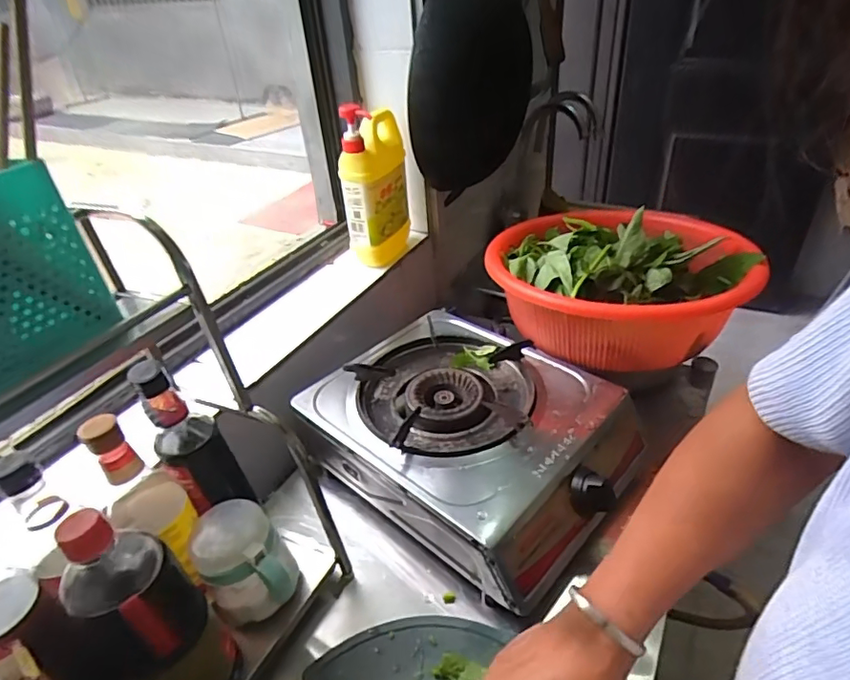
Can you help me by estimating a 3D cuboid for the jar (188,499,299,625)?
[{"bbox_3d":[-0.180,0.227,0.550,0.085,0.095,0.101,-26,41,-27],"label":"jar"}]

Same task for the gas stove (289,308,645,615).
[{"bbox_3d":[0.057,0.114,0.702,0.368,0.120,0.292,25,45,35],"label":"gas stove"}]

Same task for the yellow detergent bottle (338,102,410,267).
[{"bbox_3d":[-0.081,-0.246,0.876,0.061,0.246,0.117,11,38,21],"label":"yellow detergent bottle"}]

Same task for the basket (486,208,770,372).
[{"bbox_3d":[0.277,-0.090,0.794,0.346,0.138,0.335,-4,35,1],"label":"basket"}]

